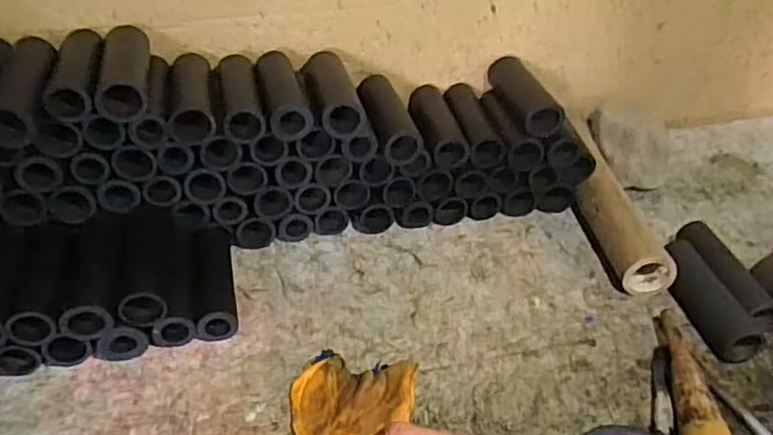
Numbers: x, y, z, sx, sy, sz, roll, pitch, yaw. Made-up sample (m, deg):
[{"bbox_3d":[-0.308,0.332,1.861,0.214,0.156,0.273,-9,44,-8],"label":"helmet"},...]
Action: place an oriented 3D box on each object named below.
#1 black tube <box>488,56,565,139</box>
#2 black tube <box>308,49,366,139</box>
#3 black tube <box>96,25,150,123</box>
[{"bbox_3d":[0.219,-0.193,0.978,0.069,0.054,0.196,-6,36,-7],"label":"black tube"},{"bbox_3d":[-0.075,-0.178,0.894,0.058,0.066,0.198,-9,37,-10],"label":"black tube"},{"bbox_3d":[-0.344,-0.198,0.826,0.059,0.055,0.188,-9,37,-11],"label":"black tube"}]

